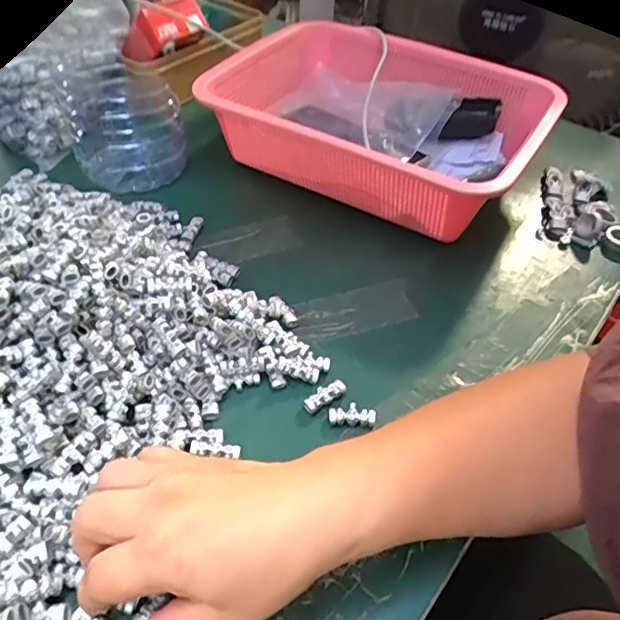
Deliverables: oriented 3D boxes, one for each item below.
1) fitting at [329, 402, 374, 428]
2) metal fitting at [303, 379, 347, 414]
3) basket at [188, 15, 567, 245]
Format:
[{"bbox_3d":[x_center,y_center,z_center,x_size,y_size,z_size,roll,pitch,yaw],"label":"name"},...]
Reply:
[{"bbox_3d":[0.027,0.068,0.364,0.029,0.009,0.014,5,45,0],"label":"fitting"},{"bbox_3d":[0.010,0.056,0.372,0.029,0.008,0.011,-25,52,-26],"label":"metal fitting"},{"bbox_3d":[0.067,-0.179,0.550,0.284,0.100,0.225,27,50,21],"label":"basket"}]

